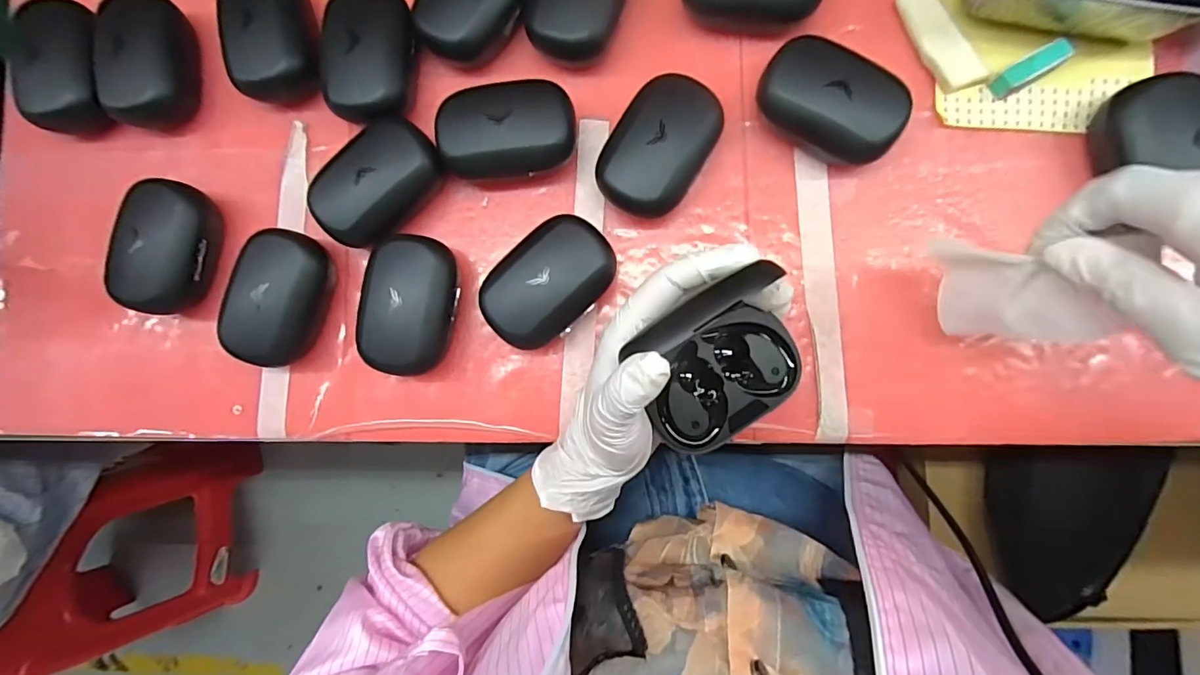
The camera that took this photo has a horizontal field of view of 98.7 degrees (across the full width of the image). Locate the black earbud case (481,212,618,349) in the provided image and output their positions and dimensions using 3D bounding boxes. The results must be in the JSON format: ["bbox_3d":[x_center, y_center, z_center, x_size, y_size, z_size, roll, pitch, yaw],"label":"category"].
[{"bbox_3d":[-0.031,-0.034,0.319,0.058,0.039,0.083,44,92,5],"label":"black earbud case"}]

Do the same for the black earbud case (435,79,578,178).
[{"bbox_3d":[-0.057,-0.128,0.327,0.083,0.038,0.055,-6,87,5],"label":"black earbud case"}]

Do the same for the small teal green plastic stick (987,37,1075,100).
[{"bbox_3d":[0.256,-0.160,0.307,0.041,0.016,0.013,-30,86,3],"label":"small teal green plastic stick"}]

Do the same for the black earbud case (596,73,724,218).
[{"bbox_3d":[0.036,-0.114,0.318,0.057,0.036,0.081,32,91,5],"label":"black earbud case"}]

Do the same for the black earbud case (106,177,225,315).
[{"bbox_3d":[-0.287,-0.059,0.340,0.052,0.031,0.085,14,89,5],"label":"black earbud case"}]

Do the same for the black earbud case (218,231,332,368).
[{"bbox_3d":[-0.209,-0.025,0.336,0.053,0.040,0.087,20,90,5],"label":"black earbud case"}]

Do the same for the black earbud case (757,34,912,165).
[{"bbox_3d":[0.138,-0.141,0.310,0.083,0.036,0.059,27,90,5],"label":"black earbud case"}]

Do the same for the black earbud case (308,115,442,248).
[{"bbox_3d":[-0.144,-0.101,0.333,0.083,0.039,0.053,-44,85,2],"label":"black earbud case"}]

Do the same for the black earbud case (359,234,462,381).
[{"bbox_3d":[-0.120,-0.020,0.329,0.054,0.037,0.085,5,88,5],"label":"black earbud case"}]

